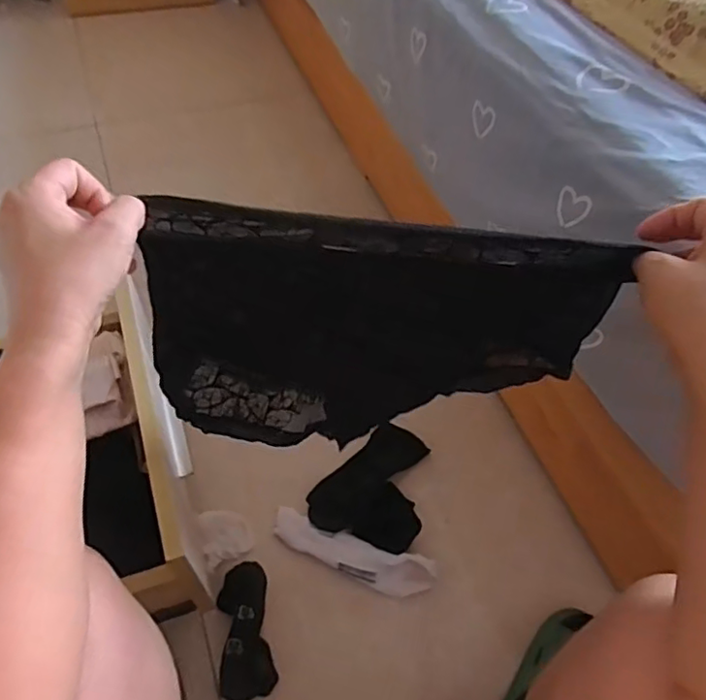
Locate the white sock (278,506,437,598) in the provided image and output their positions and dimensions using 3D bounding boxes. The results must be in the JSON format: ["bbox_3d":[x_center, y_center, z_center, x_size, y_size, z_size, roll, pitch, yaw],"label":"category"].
[{"bbox_3d":[-0.003,0.261,0.745,0.218,0.026,0.053,20,55,11],"label":"white sock"}]

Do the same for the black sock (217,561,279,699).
[{"bbox_3d":[-0.129,0.327,0.684,0.062,0.041,0.152,-6,54,-8],"label":"black sock"}]

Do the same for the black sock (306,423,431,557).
[{"bbox_3d":[0.032,0.181,0.800,0.142,0.031,0.169,18,54,10],"label":"black sock"}]

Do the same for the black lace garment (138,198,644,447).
[{"bbox_3d":[0.015,0.007,0.461,0.326,0.236,0.062,5,53,0],"label":"black lace garment"}]

